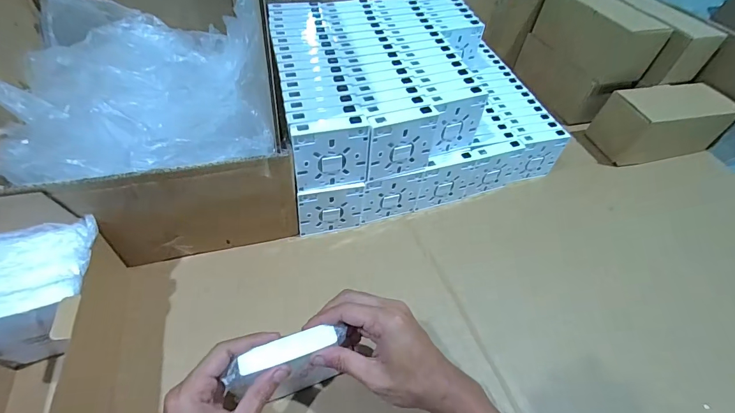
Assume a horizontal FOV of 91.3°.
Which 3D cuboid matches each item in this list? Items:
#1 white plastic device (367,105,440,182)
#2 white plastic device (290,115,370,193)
[{"bbox_3d":[0.040,-0.076,0.443,0.087,0.087,0.018,-14,50,-17],"label":"white plastic device"},{"bbox_3d":[-0.043,-0.060,0.419,0.086,0.085,0.018,-11,49,-14],"label":"white plastic device"}]

